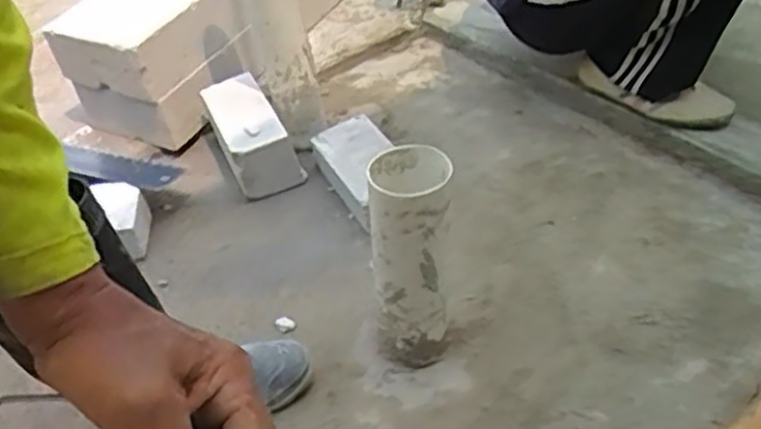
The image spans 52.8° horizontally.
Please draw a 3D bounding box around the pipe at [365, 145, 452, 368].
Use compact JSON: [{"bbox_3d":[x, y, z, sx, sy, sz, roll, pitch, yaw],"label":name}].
[{"bbox_3d":[0.038,0.057,0.877,0.085,0.257,0.100,-1,41,6],"label":"pipe"}]

